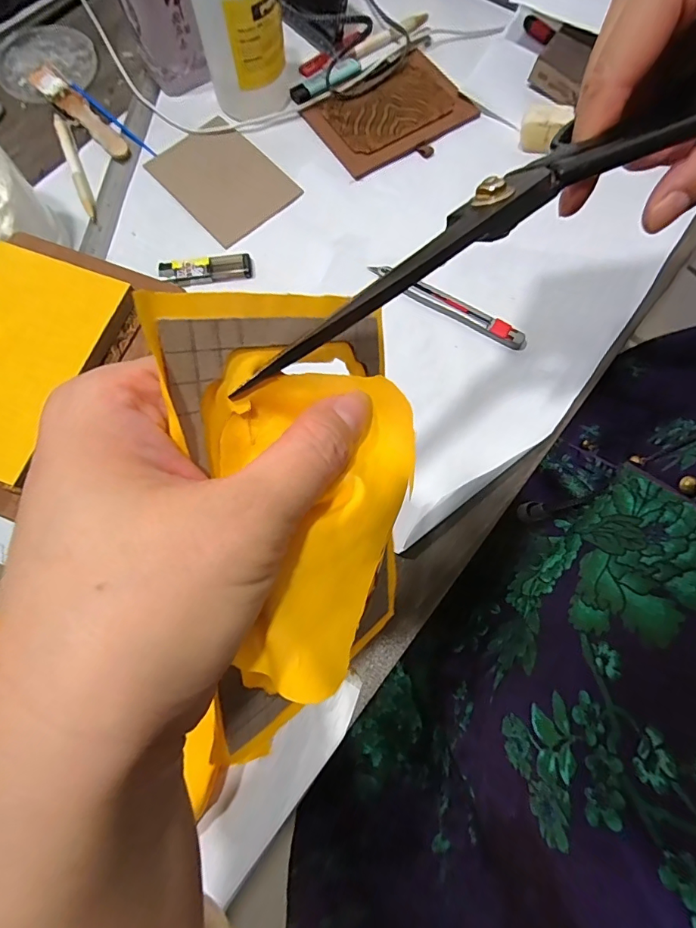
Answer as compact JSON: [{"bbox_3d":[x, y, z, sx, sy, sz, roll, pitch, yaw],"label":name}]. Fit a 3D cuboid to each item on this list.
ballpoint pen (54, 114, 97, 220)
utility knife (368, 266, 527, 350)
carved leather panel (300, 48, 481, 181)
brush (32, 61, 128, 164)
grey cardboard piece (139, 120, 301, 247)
[{"bbox_3d":[-0.271,-0.297,0.451,0.012,0.008,0.134,-22,74,-6],"label":"ballpoint pen"},{"bbox_3d":[0.087,-0.141,0.401,0.148,0.009,0.018,29,75,9],"label":"utility knife"},{"bbox_3d":[0.046,-0.356,0.462,0.148,0.008,0.110,-34,75,-9],"label":"carved leather panel"},{"bbox_3d":[-0.270,-0.356,0.459,0.027,0.008,0.143,-45,83,3],"label":"brush"},{"bbox_3d":[-0.122,-0.280,0.444,0.093,0.005,0.141,-40,77,-11],"label":"grey cardboard piece"}]

